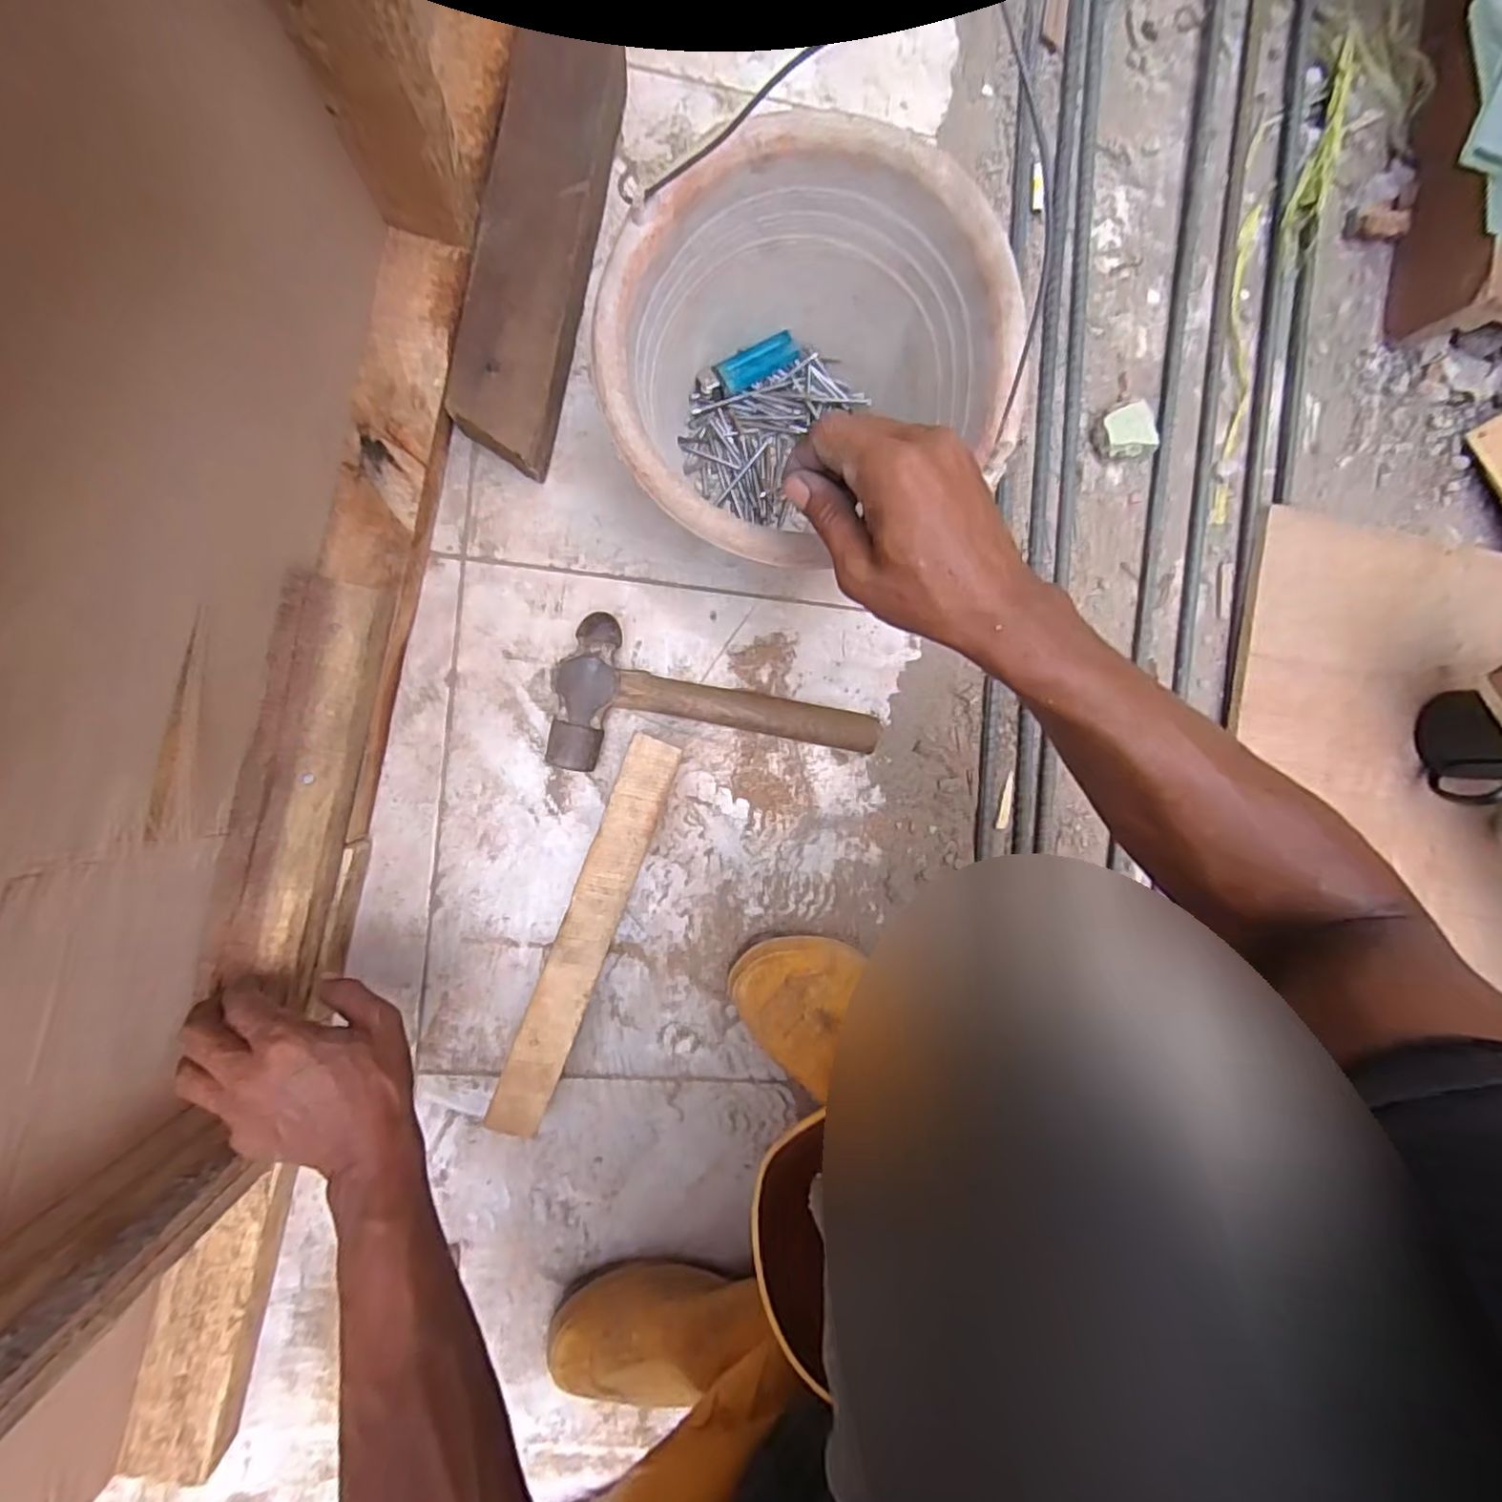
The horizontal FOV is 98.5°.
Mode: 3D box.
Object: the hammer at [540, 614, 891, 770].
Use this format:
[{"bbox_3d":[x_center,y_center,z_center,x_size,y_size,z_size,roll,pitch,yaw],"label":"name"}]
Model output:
[{"bbox_3d":[-0.022,-0.032,0.507,0.251,0.039,0.111,7,90,-8],"label":"hammer"}]

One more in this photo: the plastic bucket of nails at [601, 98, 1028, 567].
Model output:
[{"bbox_3d":[0.026,-0.243,0.445,0.245,0.165,0.211,-22,94,-6],"label":"plastic bucket of nails"}]

